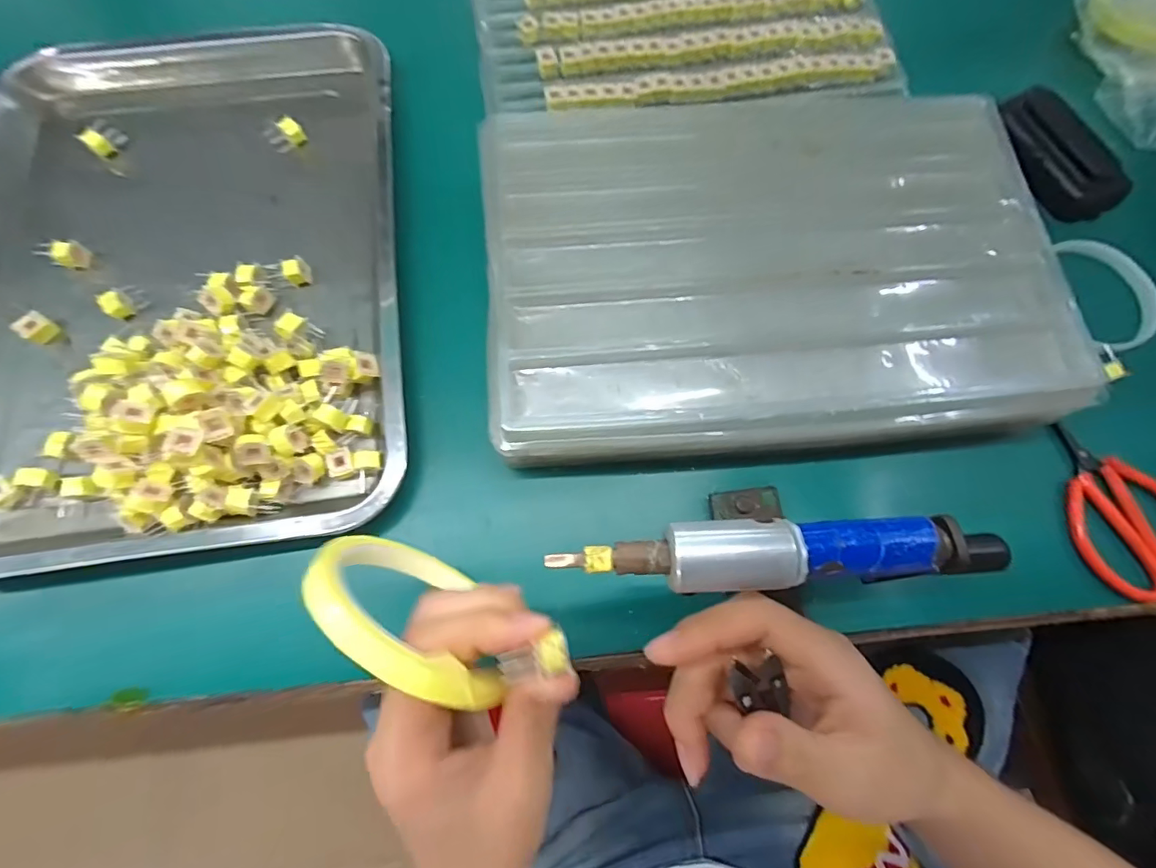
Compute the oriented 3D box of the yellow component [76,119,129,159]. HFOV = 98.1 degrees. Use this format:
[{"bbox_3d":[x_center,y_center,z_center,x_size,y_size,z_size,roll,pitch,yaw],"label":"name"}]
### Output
[{"bbox_3d":[-0.349,-0.218,0.367,0.020,0.018,0.024,37,76,9],"label":"yellow component"}]

